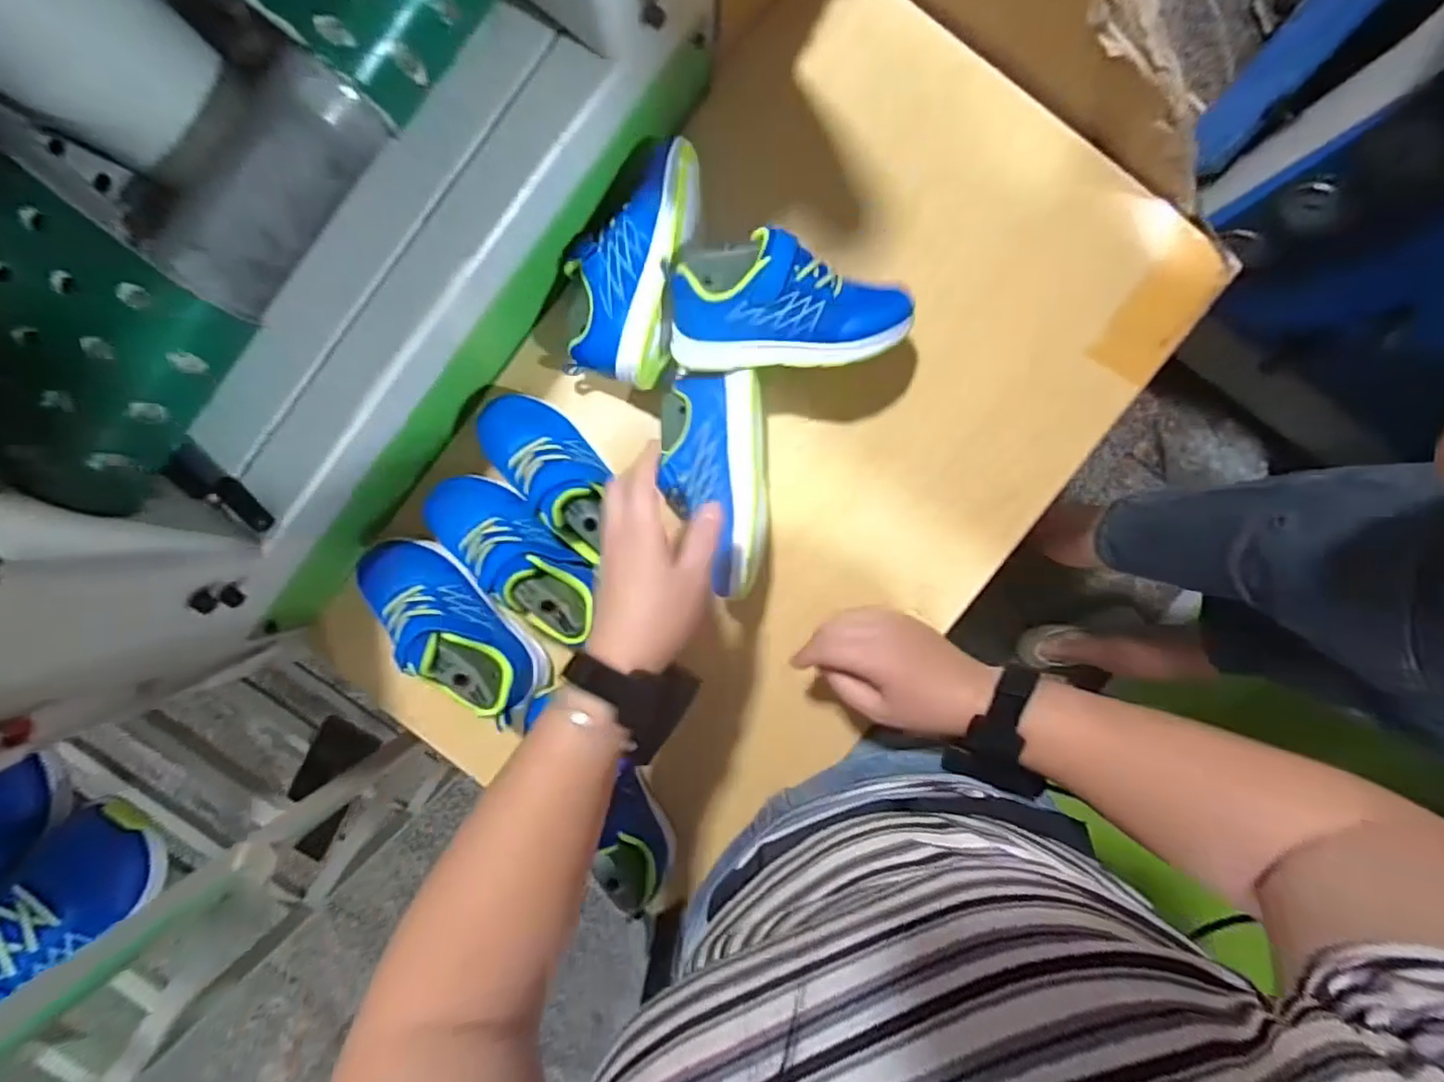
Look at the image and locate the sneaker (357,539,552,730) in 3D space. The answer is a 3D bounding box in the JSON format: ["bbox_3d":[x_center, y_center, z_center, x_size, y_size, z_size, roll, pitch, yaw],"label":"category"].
[{"bbox_3d":[-0.234,0.075,0.529,0.196,0.081,0.078,42,93,12],"label":"sneaker"}]

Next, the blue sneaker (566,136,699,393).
[{"bbox_3d":[-0.078,-0.230,0.517,0.103,0.069,0.189,14,93,0],"label":"blue sneaker"}]

